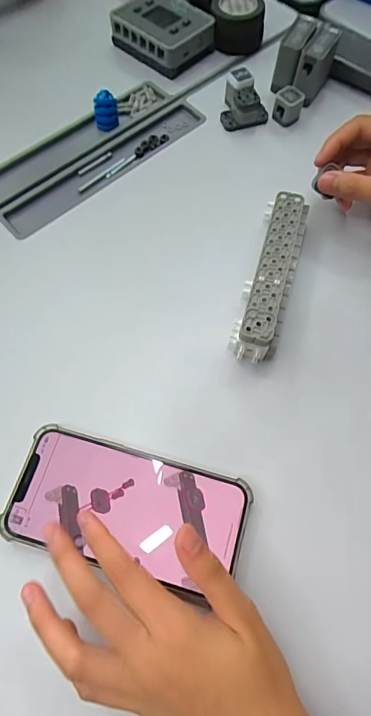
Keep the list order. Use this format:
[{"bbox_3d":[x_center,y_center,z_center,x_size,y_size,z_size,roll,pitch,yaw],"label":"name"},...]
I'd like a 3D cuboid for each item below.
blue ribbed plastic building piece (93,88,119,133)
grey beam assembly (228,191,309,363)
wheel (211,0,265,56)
[{"bbox_3d":[-0.085,-0.265,0.423,0.024,0.027,0.025,-8,70,-5],"label":"blue ribbed plastic building piece"},{"bbox_3d":[0.074,-0.072,0.339,0.040,0.036,0.158,17,70,4],"label":"grey beam assembly"},{"bbox_3d":[0.062,-0.391,0.462,0.060,0.040,0.060,1,69,-2],"label":"wheel"}]

